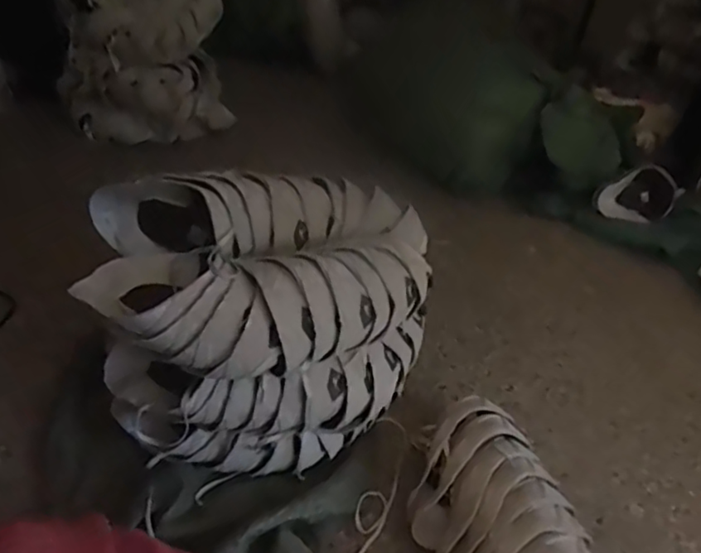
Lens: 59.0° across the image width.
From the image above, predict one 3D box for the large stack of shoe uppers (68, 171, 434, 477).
[{"bbox_3d":[-0.128,0.067,0.923,0.475,0.326,0.307,-3,39,-13],"label":"large stack of shoe uppers"}]

